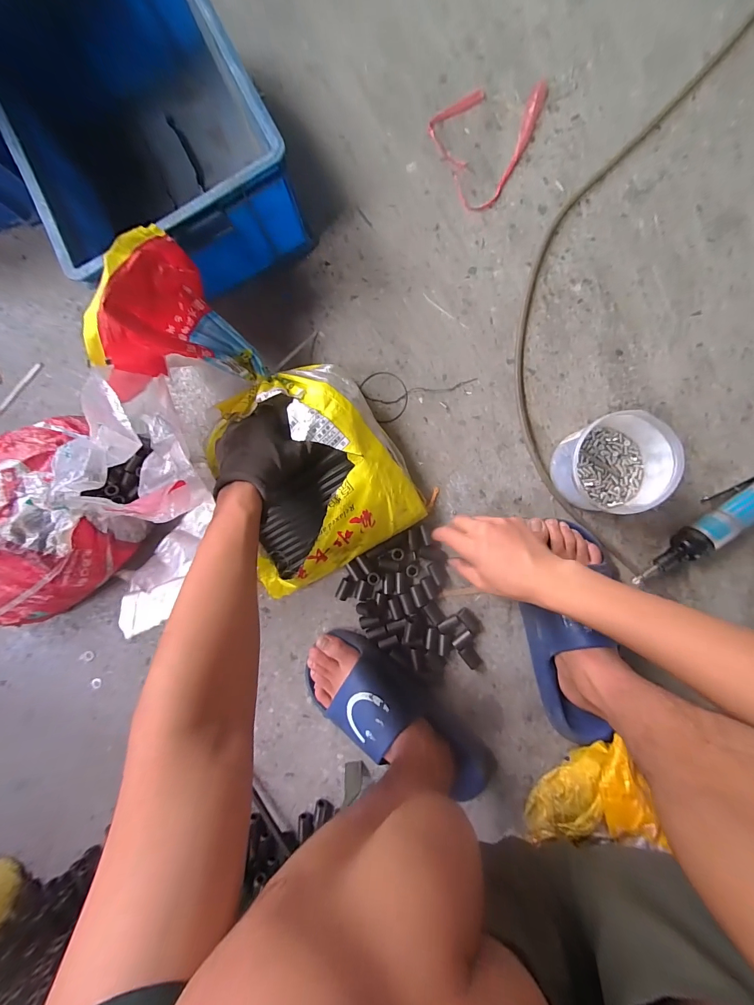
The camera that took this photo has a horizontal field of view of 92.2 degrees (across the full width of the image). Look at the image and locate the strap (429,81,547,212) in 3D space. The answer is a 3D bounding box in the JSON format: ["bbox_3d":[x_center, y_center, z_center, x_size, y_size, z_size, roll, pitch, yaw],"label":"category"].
[{"bbox_3d":[0.176,-0.518,0.515,0.166,0.012,0.158,-23,86,5],"label":"strap"}]

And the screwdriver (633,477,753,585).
[{"bbox_3d":[0.432,0.022,0.456,0.245,0.045,0.044,-34,85,5],"label":"screwdriver"}]

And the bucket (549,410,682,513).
[{"bbox_3d":[0.290,-0.046,0.452,0.110,0.087,0.114,0,89,7],"label":"bucket"}]

